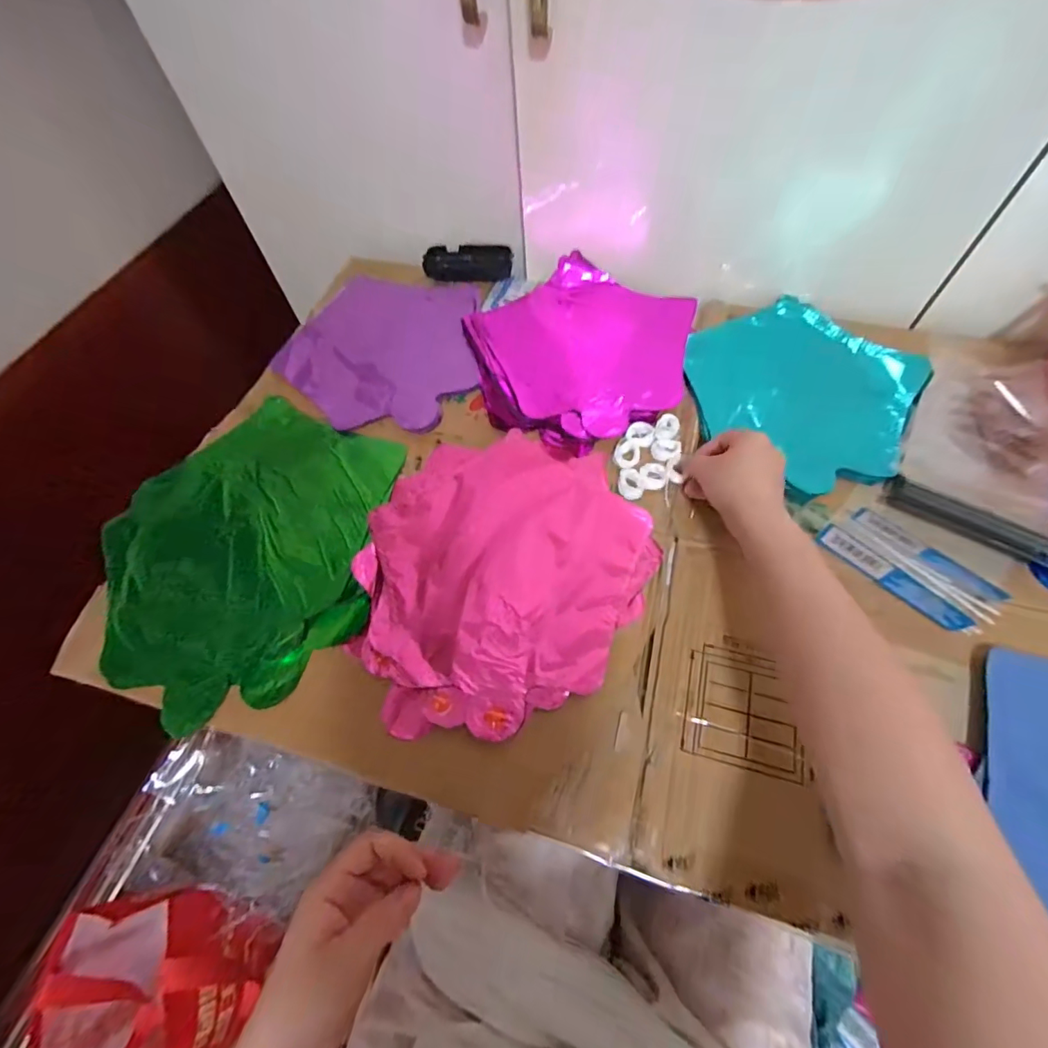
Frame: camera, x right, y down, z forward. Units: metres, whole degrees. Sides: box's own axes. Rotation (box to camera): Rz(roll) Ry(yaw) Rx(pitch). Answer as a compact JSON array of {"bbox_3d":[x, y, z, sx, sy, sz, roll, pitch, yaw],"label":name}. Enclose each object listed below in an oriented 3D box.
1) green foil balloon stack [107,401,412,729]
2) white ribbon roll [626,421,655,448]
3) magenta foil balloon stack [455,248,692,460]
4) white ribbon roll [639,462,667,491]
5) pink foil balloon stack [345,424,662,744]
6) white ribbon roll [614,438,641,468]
[{"bbox_3d":[-0.247,0.018,0.441,0.252,0.020,0.277,19,63,14],"label":"green foil balloon stack"},{"bbox_3d":[0.114,-0.088,0.475,0.026,0.007,0.023,38,69,22],"label":"white ribbon roll"},{"bbox_3d":[0.055,-0.189,0.532,0.235,0.026,0.245,31,67,20],"label":"magenta foil balloon stack"},{"bbox_3d":[0.118,-0.045,0.448,0.024,0.004,0.027,2,60,5],"label":"white ribbon roll"},{"bbox_3d":[-0.025,0.032,0.414,0.254,0.012,0.238,-34,64,-15],"label":"pink foil balloon stack"},{"bbox_3d":[0.099,-0.067,0.465,0.024,0.004,0.035,11,62,10],"label":"white ribbon roll"}]

